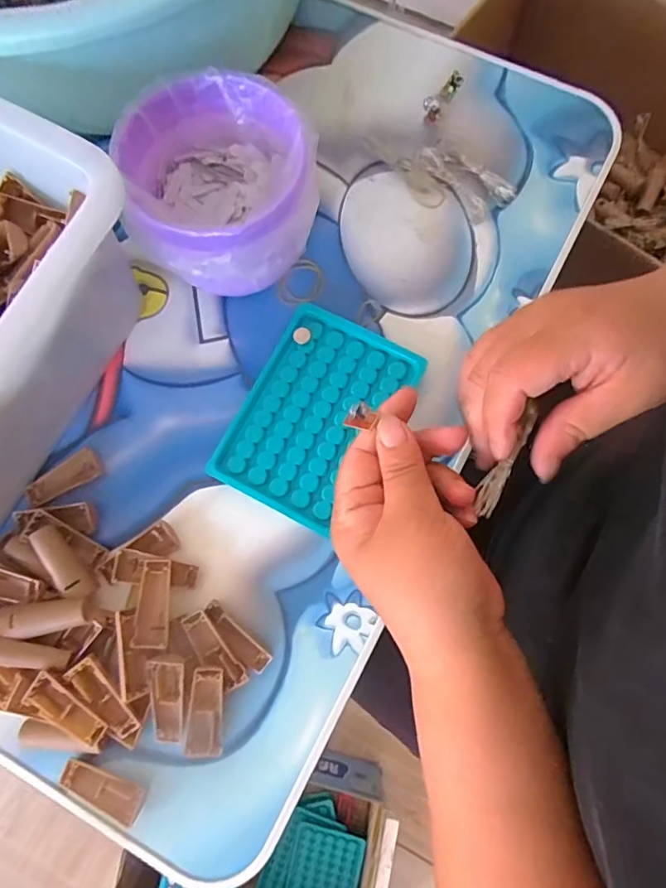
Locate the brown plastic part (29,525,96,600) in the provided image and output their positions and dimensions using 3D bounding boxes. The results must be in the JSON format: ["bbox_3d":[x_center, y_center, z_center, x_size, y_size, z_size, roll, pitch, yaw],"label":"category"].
[{"bbox_3d":[-0.164,0.073,0.313,0.016,0.016,0.050,-39,80,-6],"label":"brown plastic part"}]

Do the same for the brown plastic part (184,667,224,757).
[{"bbox_3d":[-0.073,0.154,0.294,0.019,0.007,0.050,3,90,2],"label":"brown plastic part"}]

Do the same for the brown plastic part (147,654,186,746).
[{"bbox_3d":[-0.096,0.148,0.297,0.021,0.006,0.049,-2,92,1],"label":"brown plastic part"}]

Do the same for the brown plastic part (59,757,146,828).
[{"bbox_3d":[-0.132,0.198,0.294,0.049,0.007,0.021,20,80,5],"label":"brown plastic part"}]

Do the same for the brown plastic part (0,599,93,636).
[{"bbox_3d":[-0.169,0.101,0.300,0.050,0.015,0.017,-3,74,-12],"label":"brown plastic part"}]

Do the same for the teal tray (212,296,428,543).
[{"bbox_3d":[-0.011,-0.019,0.334,0.089,0.015,0.130,27,81,7],"label":"teal tray"}]

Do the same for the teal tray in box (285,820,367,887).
[{"bbox_3d":[-0.015,0.596,0.702,0.094,0.020,0.124,13,79,4],"label":"teal tray in box"}]

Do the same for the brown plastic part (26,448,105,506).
[{"bbox_3d":[-0.173,0.023,0.333,0.048,0.006,0.020,-32,80,-5],"label":"brown plastic part"}]

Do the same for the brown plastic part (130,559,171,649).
[{"bbox_3d":[-0.107,0.096,0.309,0.018,0.015,0.050,0,79,2],"label":"brown plastic part"}]

